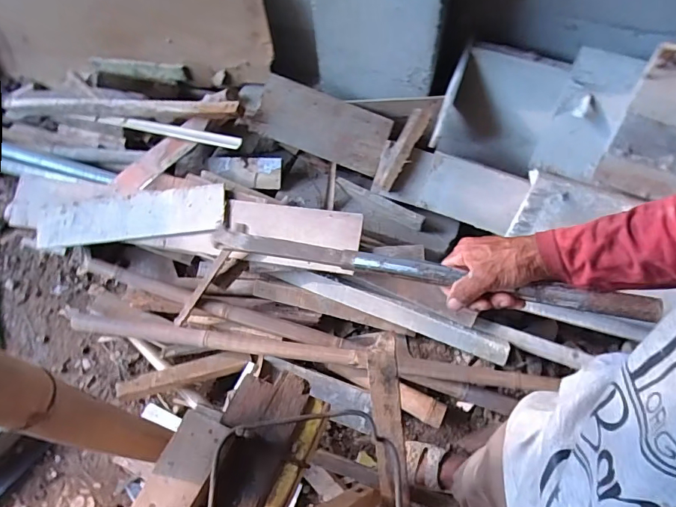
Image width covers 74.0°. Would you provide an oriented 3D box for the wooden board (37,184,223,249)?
[{"bbox_3d":[-0.681,-0.120,1.437,0.683,0.022,0.150,-5,77,14],"label":"wooden board"}]

